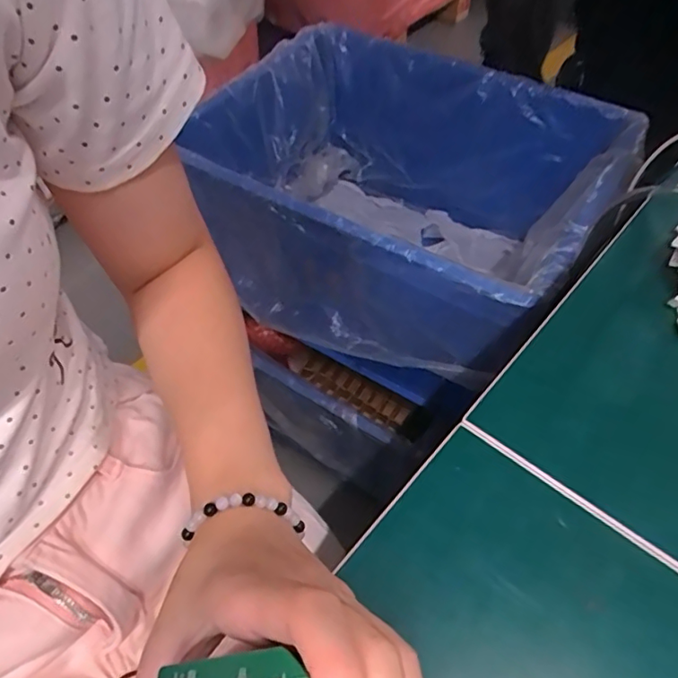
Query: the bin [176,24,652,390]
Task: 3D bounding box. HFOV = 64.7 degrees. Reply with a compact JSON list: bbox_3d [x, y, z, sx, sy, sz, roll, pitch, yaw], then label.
[{"bbox_3d":[0.081,-0.180,0.779,0.510,0.266,0.434,25,57,18],"label":"bin"}]

